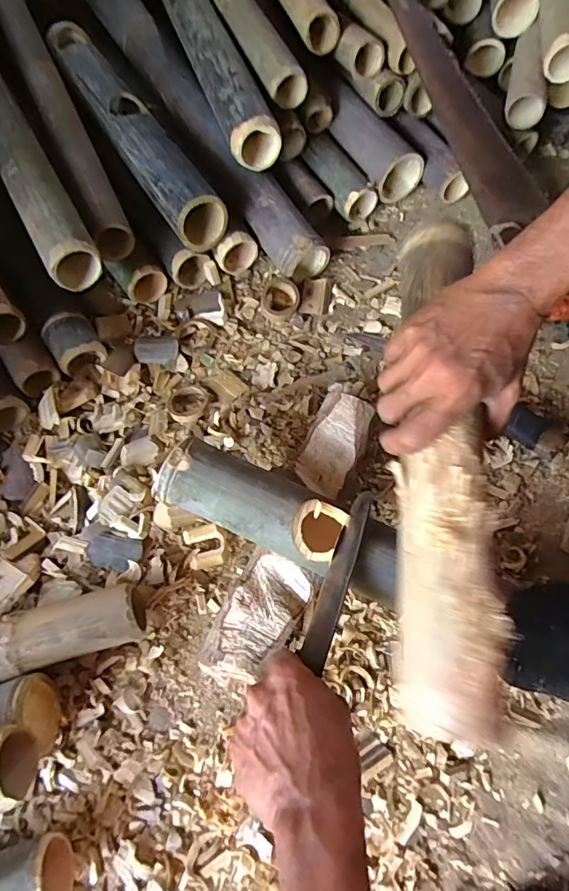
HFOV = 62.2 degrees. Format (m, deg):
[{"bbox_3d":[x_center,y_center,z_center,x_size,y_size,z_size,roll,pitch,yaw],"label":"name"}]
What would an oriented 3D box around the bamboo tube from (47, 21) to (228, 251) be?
[{"bbox_3d":[-0.233,-0.480,0.703,0.079,0.067,0.483,-31,70,-9],"label":"bamboo tube"}]

